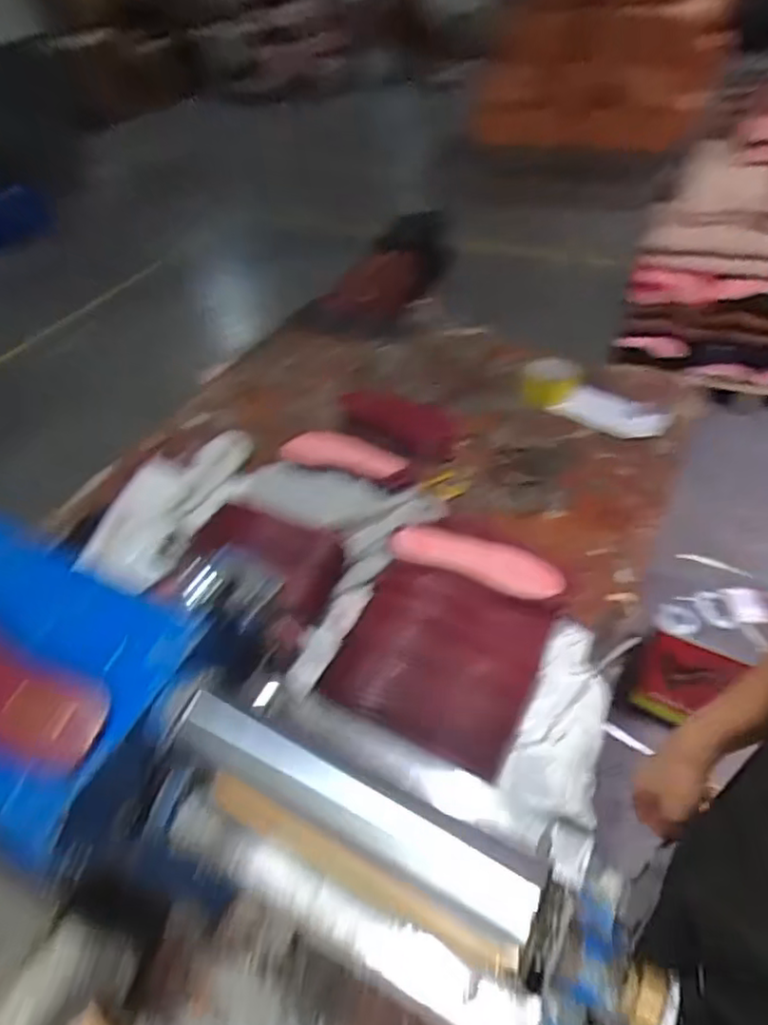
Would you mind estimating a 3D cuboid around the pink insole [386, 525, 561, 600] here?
[{"bbox_3d":[0.117,0.055,0.803,0.209,0.026,0.069,13,49,14],"label":"pink insole"}]

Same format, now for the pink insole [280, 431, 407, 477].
[{"bbox_3d":[-0.068,-0.100,1.063,0.213,0.020,0.070,10,46,16],"label":"pink insole"}]

